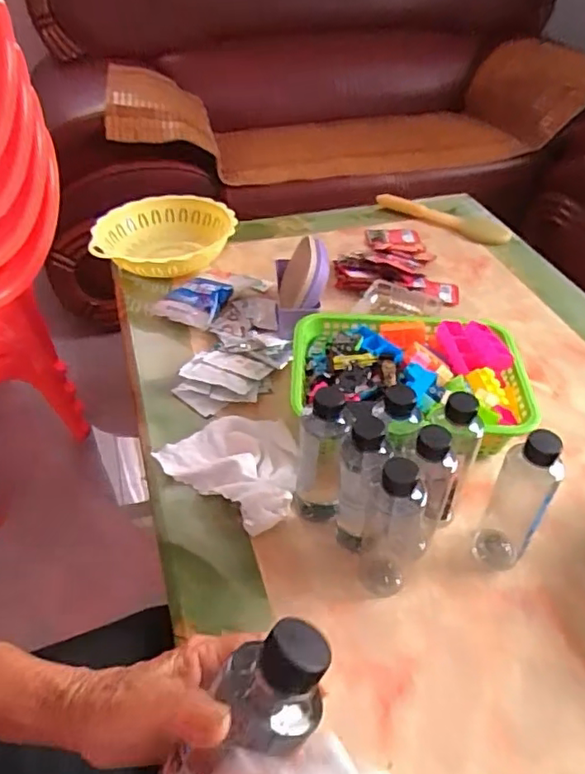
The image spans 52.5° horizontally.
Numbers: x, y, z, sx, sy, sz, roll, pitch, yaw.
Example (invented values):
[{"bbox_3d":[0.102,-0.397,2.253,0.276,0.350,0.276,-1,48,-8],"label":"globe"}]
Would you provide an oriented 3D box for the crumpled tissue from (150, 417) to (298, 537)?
[{"bbox_3d":[-0.058,0.087,0.729,0.194,0.038,0.147,30,50,29],"label":"crumpled tissue"}]

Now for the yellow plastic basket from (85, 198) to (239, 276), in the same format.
[{"bbox_3d":[-0.228,-0.263,1.079,0.245,0.068,0.229,0,42,-1],"label":"yellow plastic basket"}]

